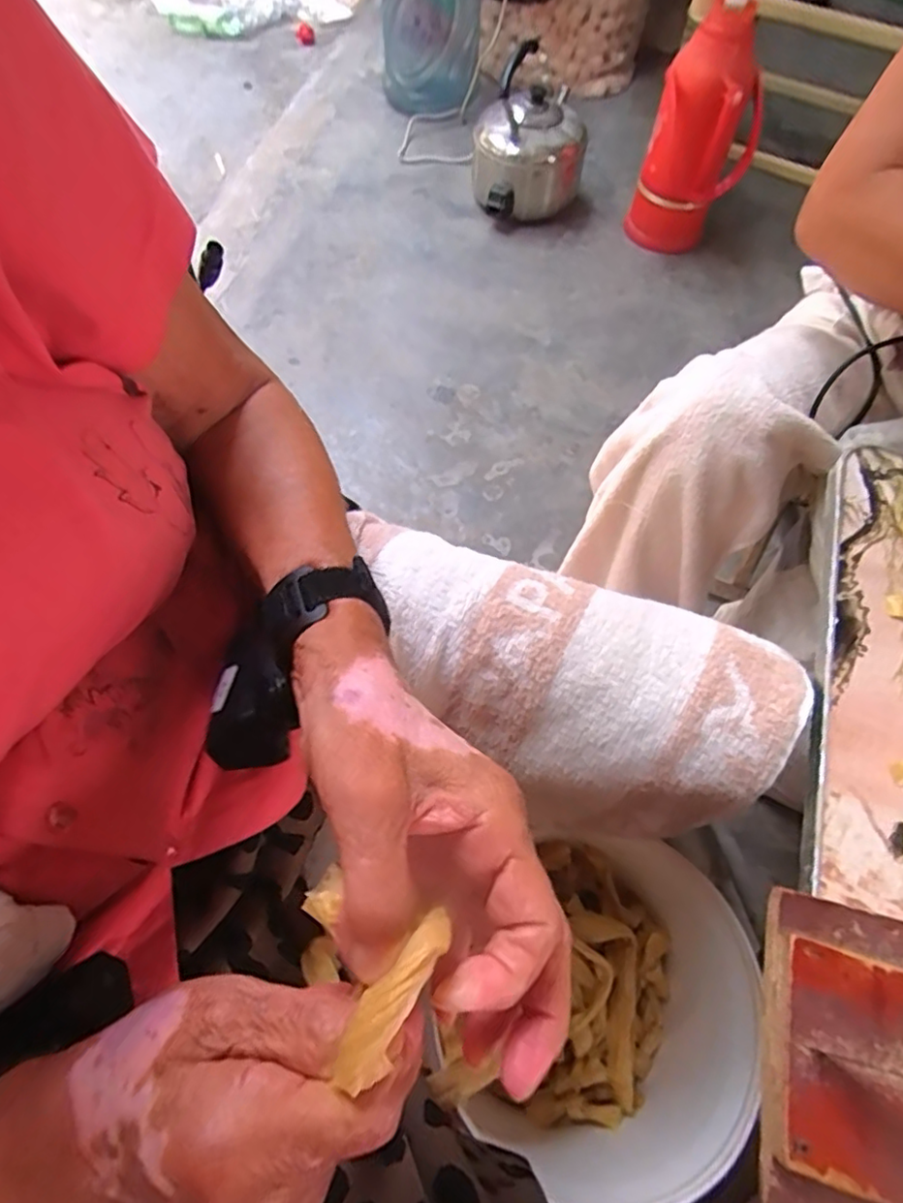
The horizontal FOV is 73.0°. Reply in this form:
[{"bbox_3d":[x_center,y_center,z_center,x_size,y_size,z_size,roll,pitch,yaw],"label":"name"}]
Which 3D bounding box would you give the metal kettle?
[{"bbox_3d":[0.185,-1.074,1.425,0.258,0.224,0.298,0,62,-1],"label":"metal kettle"}]

